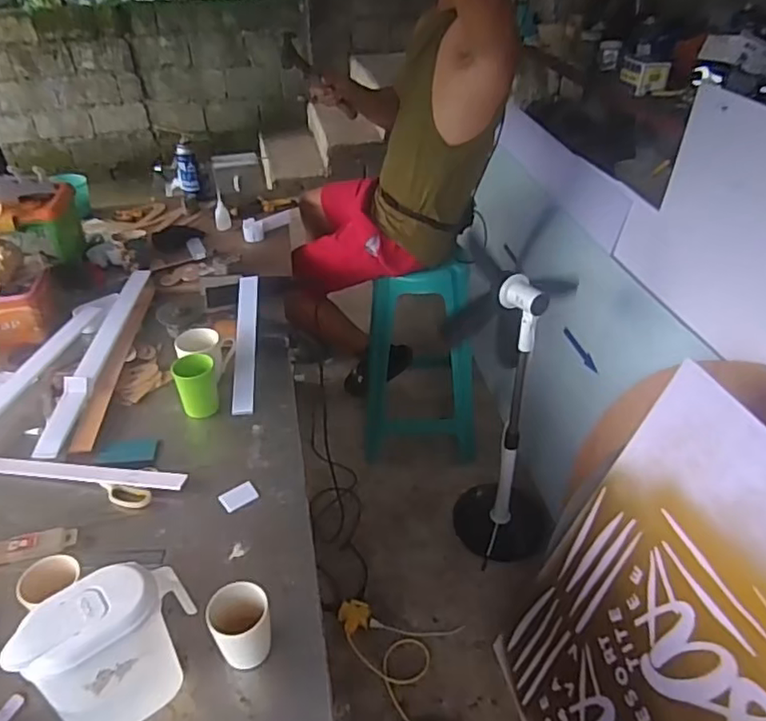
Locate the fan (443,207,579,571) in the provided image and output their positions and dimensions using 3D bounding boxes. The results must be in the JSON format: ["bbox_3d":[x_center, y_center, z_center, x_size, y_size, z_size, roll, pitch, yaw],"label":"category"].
[{"bbox_3d":[0.317,0.162,1.640,0.330,0.854,0.304,8,38,10],"label":"fan"}]

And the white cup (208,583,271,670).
[{"bbox_3d":[-0.176,0.337,0.773,0.073,0.105,0.066,-14,40,-18],"label":"white cup"}]

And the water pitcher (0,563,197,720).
[{"bbox_3d":[-0.305,0.325,0.705,0.094,0.163,0.167,27,45,31],"label":"water pitcher"}]

